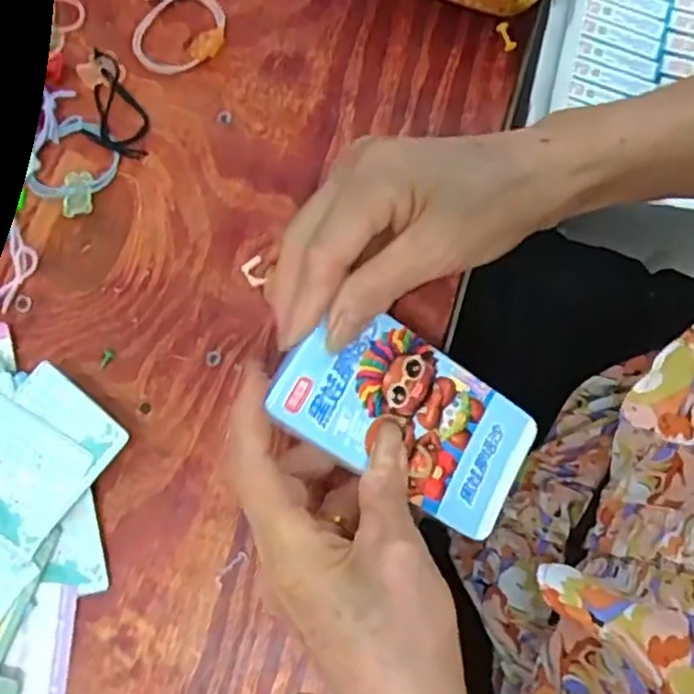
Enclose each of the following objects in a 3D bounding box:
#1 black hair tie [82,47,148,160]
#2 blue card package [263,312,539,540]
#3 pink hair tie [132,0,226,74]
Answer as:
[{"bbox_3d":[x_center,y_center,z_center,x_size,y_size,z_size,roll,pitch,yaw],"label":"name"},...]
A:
[{"bbox_3d":[-0.131,-0.140,0.399,0.036,0.009,0.059,8,80,2],"label":"black hair tie"},{"bbox_3d":[0.030,0.031,0.311,0.120,0.004,0.065,34,73,-15],"label":"blue card package"},{"bbox_3d":[-0.099,-0.191,0.407,0.054,0.012,0.063,-3,79,0],"label":"pink hair tie"}]

